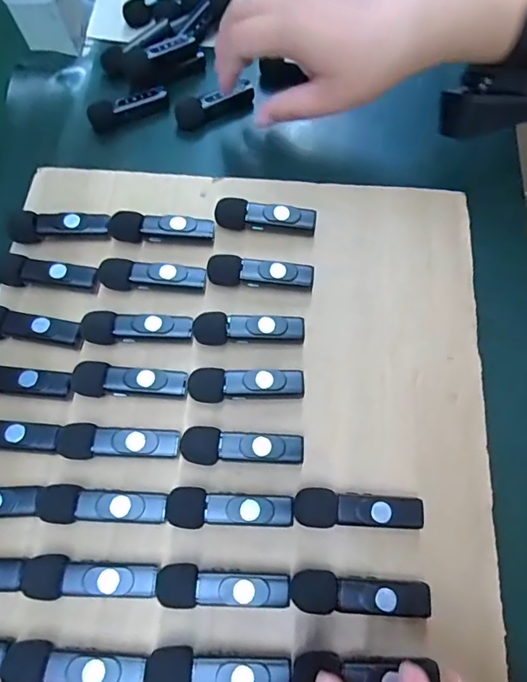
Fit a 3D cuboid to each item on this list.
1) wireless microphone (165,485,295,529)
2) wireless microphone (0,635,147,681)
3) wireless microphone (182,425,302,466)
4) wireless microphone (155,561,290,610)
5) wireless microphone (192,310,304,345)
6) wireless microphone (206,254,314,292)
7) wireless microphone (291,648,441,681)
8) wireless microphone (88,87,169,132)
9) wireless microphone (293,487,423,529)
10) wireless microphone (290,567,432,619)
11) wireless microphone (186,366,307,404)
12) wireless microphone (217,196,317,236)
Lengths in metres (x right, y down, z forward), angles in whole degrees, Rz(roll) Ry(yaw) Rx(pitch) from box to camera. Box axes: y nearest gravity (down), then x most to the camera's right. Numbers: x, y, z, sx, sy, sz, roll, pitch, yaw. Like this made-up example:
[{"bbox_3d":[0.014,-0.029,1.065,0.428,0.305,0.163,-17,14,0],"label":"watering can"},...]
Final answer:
[{"bbox_3d":[-0.017,0.087,0.244,0.064,0.017,0.019,3,68,4],"label":"wireless microphone"},{"bbox_3d":[-0.086,0.151,0.215,0.063,0.011,0.017,6,68,6],"label":"wireless microphone"},{"bbox_3d":[-0.011,0.058,0.255,0.065,0.019,0.019,3,68,4],"label":"wireless microphone"},{"bbox_3d":[-0.020,0.121,0.231,0.063,0.019,0.018,4,68,5],"label":"wireless microphone"},{"bbox_3d":[-0.009,-0.006,0.278,0.063,0.017,0.019,3,68,4],"label":"wireless microphone"},{"bbox_3d":[-0.002,-0.041,0.291,0.064,0.017,0.018,4,68,5],"label":"wireless microphone"},{"bbox_3d":[0.048,0.154,0.216,0.068,0.014,0.015,3,75,0],"label":"wireless microphone"},{"bbox_3d":[-0.107,-0.186,0.370,0.064,0.015,0.019,-25,69,-7],"label":"wireless microphone"},{"bbox_3d":[0.049,0.086,0.243,0.065,0.016,0.018,0,68,4],"label":"wireless microphone"},{"bbox_3d":[0.047,0.124,0.230,0.066,0.018,0.018,5,68,6],"label":"wireless microphone"},{"bbox_3d":[-0.010,0.024,0.267,0.064,0.017,0.020,-2,68,3],"label":"wireless microphone"},{"bbox_3d":[0.001,-0.080,0.305,0.064,0.016,0.017,6,68,6],"label":"wireless microphone"}]

